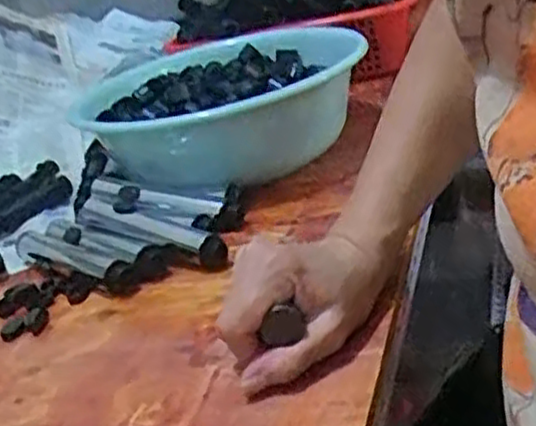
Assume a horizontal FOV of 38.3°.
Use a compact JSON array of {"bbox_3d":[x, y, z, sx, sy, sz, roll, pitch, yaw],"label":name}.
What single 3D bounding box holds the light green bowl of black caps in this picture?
[{"bbox_3d":[-0.049,-0.108,0.782,0.262,0.099,0.257,-12,23,5],"label":"light green bowl of black caps"}]

